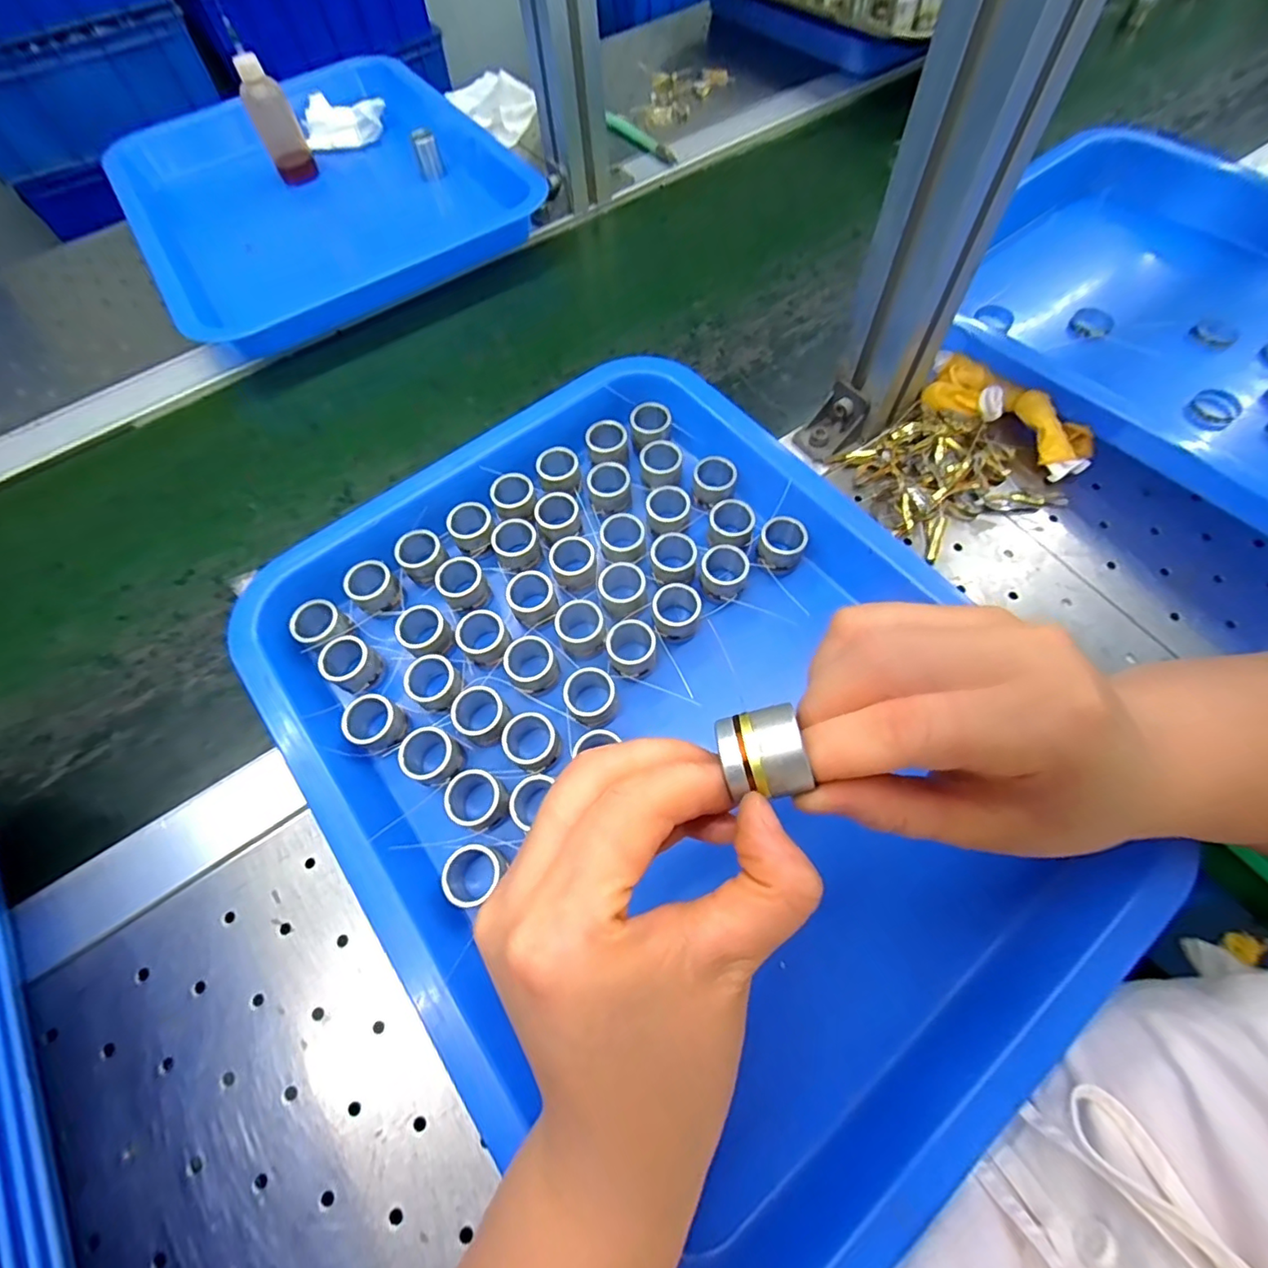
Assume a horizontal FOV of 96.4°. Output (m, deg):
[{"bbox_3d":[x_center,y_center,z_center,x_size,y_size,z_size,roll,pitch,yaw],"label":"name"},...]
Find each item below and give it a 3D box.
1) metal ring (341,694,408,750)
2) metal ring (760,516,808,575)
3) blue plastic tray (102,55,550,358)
[{"bbox_3d":[-0.127,0.044,0.279,0.022,0.022,0.024,-1,62,3],"label":"metal ring"},{"bbox_3d":[0.081,-0.049,0.314,0.024,0.020,0.027,28,67,16],"label":"metal ring"},{"bbox_3d":[-0.290,-0.406,0.516,0.297,0.051,0.361,-32,65,-13],"label":"blue plastic tray"}]

